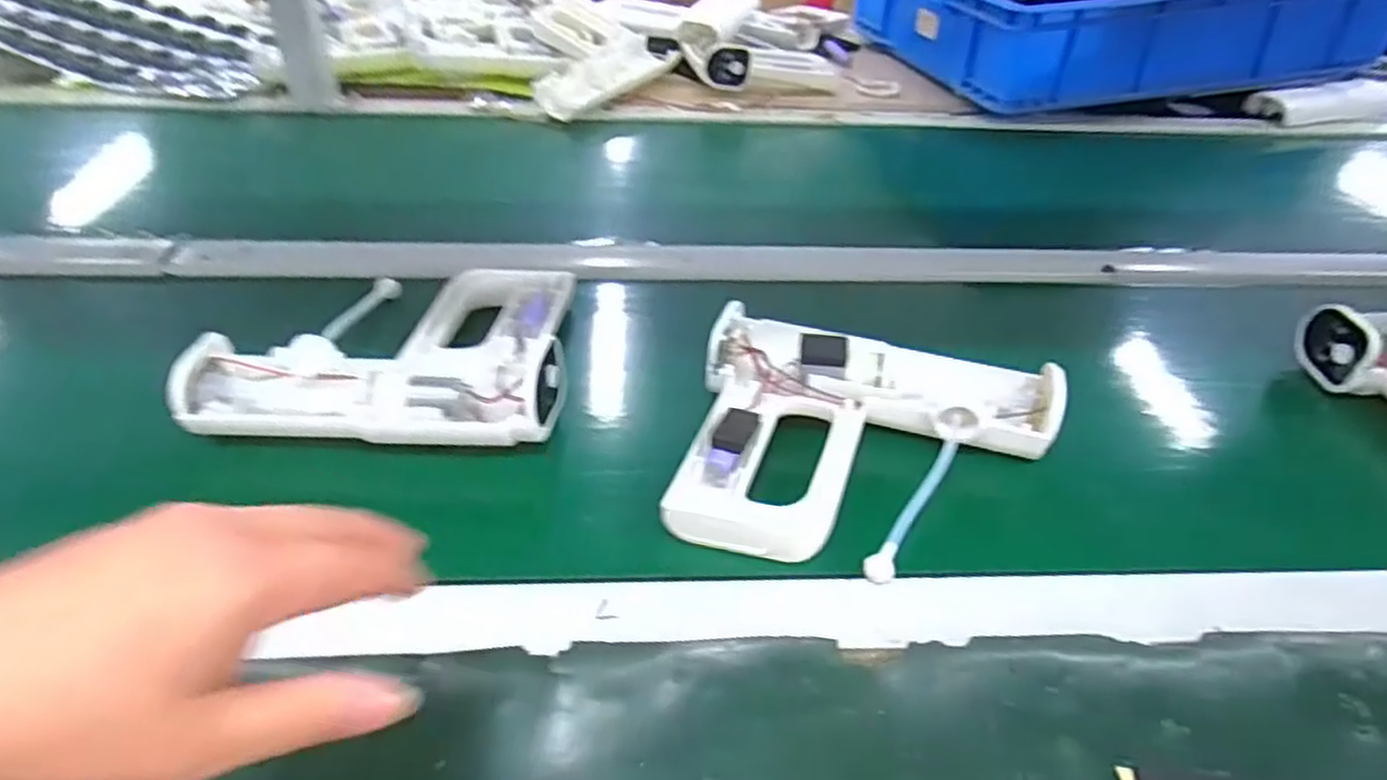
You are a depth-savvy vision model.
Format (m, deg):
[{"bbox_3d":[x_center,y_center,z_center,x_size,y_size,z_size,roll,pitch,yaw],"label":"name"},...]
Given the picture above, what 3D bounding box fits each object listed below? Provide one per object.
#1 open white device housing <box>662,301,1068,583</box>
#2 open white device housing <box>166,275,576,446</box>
[{"bbox_3d":[0.104,0.026,0.460,0.206,0.033,0.175,10,39,9],"label":"open white device housing"},{"bbox_3d":[-0.191,-0.038,0.515,0.213,0.047,0.174,1,38,-2],"label":"open white device housing"}]

